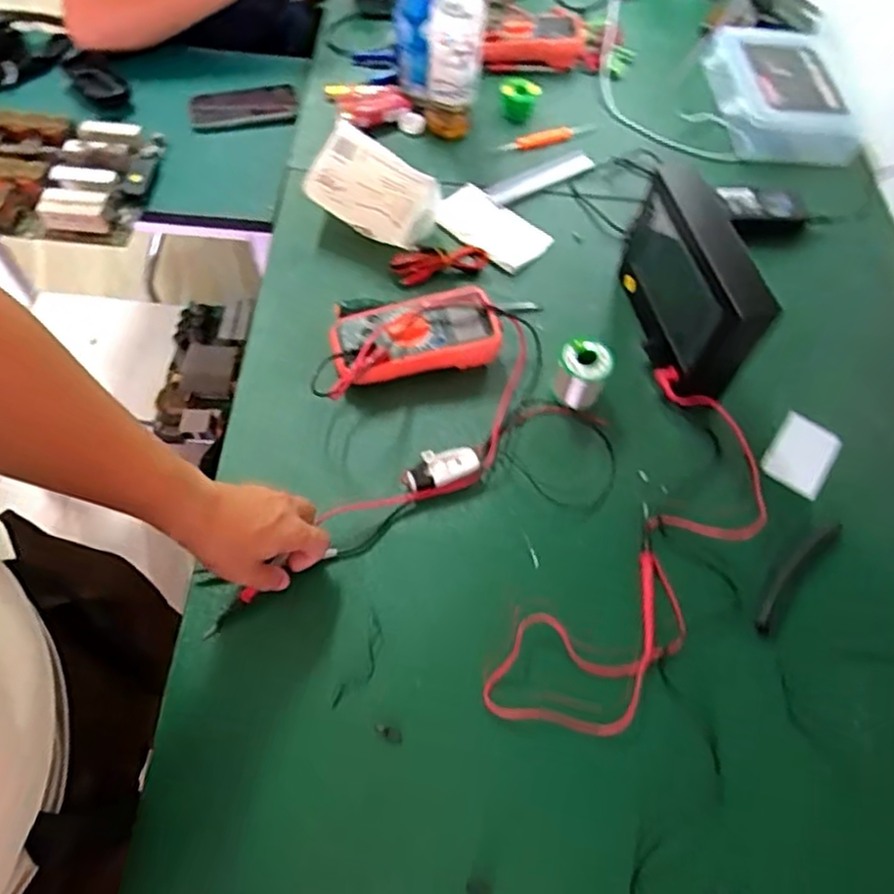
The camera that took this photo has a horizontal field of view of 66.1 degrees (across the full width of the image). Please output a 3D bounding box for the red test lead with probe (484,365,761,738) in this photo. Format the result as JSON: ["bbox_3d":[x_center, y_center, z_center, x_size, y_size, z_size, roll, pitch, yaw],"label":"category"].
[{"bbox_3d":[0.189,0.096,0.631,0.142,0.032,0.388,30,62,13],"label":"red test lead with probe"}]

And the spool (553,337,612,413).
[{"bbox_3d":[0.140,-0.079,0.710,0.054,0.065,0.052,24,61,10],"label":"spool"}]

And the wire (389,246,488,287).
[{"bbox_3d":[-0.008,-0.219,0.805,0.110,0.024,0.033,-10,61,-10],"label":"wire"}]

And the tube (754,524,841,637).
[{"bbox_3d":[0.325,0.116,0.638,0.022,0.007,0.147,40,65,18],"label":"tube"}]

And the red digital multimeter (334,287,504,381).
[{"bbox_3d":[-0.031,-0.117,0.733,0.172,0.045,0.087,-13,61,-11],"label":"red digital multimeter"}]

